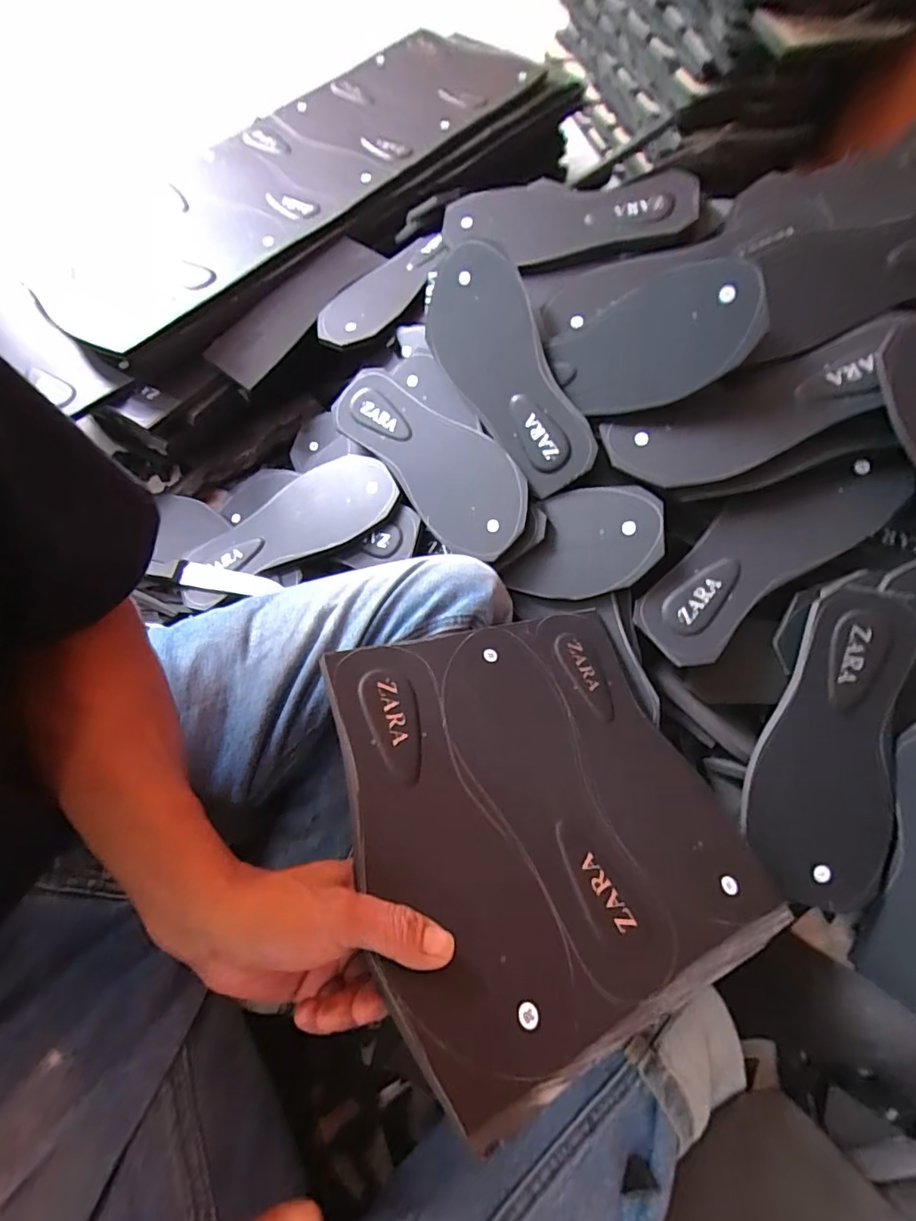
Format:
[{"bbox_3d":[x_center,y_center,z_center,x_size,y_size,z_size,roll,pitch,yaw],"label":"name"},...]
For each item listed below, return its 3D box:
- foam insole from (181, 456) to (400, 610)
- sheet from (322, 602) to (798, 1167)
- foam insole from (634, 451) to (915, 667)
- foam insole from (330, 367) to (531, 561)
[{"bbox_3d":[-0.182,-0.090,0.553,0.244,0.014,0.098,-26,66,5],"label":"foam insole"},{"bbox_3d":[0.060,0.119,0.346,0.257,0.012,0.257,-7,54,-31],"label":"sheet"},{"bbox_3d":[0.263,-0.053,0.448,0.241,0.015,0.086,-37,68,3],"label":"foam insole"},{"bbox_3d":[-0.028,-0.159,0.526,0.098,0.011,0.252,-44,72,7],"label":"foam insole"}]

